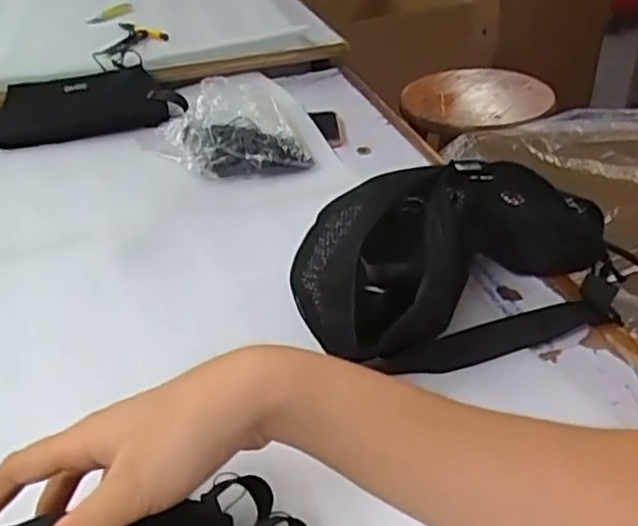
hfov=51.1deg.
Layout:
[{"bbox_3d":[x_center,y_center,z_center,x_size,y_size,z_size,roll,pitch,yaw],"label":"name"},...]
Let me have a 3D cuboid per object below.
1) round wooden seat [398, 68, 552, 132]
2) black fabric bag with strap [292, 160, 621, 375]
[{"bbox_3d":[0.286,-0.295,1.204,0.234,0.034,0.249,-1,35,1],"label":"round wooden seat"},{"bbox_3d":[0.101,-0.019,0.482,0.227,0.098,0.155,-13,37,-15],"label":"black fabric bag with strap"}]

